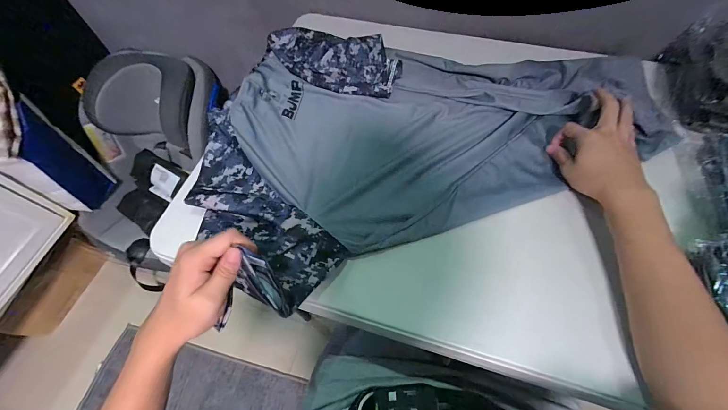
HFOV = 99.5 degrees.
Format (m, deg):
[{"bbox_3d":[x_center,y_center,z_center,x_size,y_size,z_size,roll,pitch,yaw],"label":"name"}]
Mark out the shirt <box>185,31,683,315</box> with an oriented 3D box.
[{"bbox_3d":[0.086,-0.168,0.493,0.712,0.080,0.488,-23,62,-11],"label":"shirt"}]

